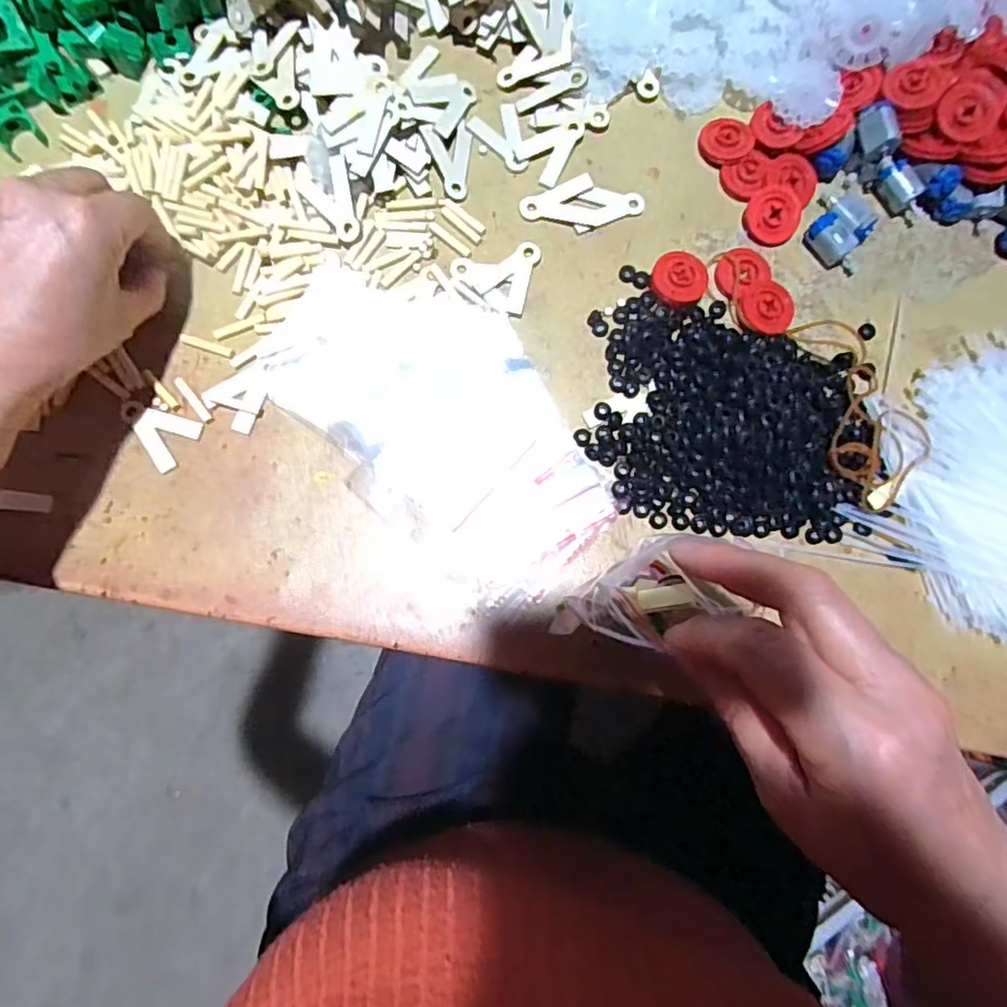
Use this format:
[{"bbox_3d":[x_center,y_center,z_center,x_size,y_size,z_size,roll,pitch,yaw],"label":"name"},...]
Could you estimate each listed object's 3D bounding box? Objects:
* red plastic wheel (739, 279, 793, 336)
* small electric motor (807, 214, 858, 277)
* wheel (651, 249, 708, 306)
[{"bbox_3d":[0.153,-0.115,0.350,0.030,0.008,0.033,0,83,-3],"label":"red plastic wheel"},{"bbox_3d":[0.200,-0.155,0.359,0.019,0.017,0.037,-40,86,-7],"label":"small electric motor"},{"bbox_3d":[0.103,-0.131,0.349,0.032,0.011,0.029,43,83,3],"label":"wheel"}]

